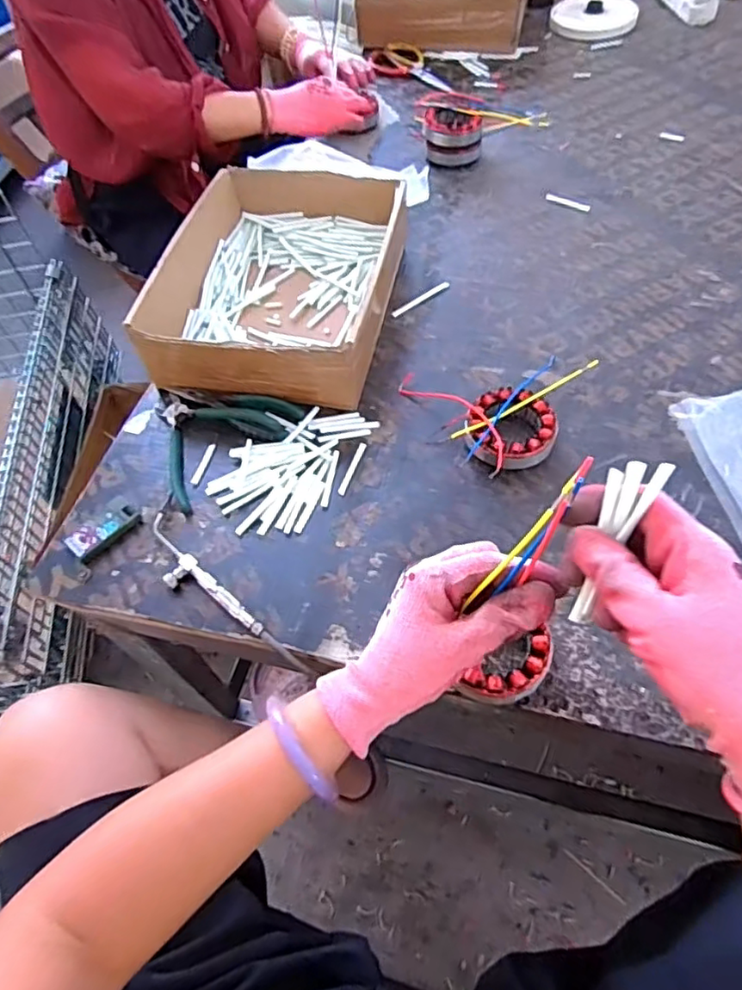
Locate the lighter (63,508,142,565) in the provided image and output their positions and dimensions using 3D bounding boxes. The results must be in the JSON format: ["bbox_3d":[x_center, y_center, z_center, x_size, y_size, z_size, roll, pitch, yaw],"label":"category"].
[{"bbox_3d":[-0.253,0.033,0.578,0.030,0.014,0.065,36,65,25],"label":"lighter"}]

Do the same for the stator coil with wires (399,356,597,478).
[{"bbox_3d":[0.138,-0.110,0.632,0.180,0.035,0.171,-2,56,3],"label":"stator coil with wires"}]

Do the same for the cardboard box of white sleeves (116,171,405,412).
[{"bbox_3d":[-0.099,-0.261,0.724,0.243,0.087,0.344,7,57,10],"label":"cardboard box of white sleeves"}]

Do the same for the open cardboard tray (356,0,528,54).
[{"bbox_3d":[0.143,-0.942,1.175,0.309,0.101,0.235,6,56,8],"label":"open cardboard tray"}]

